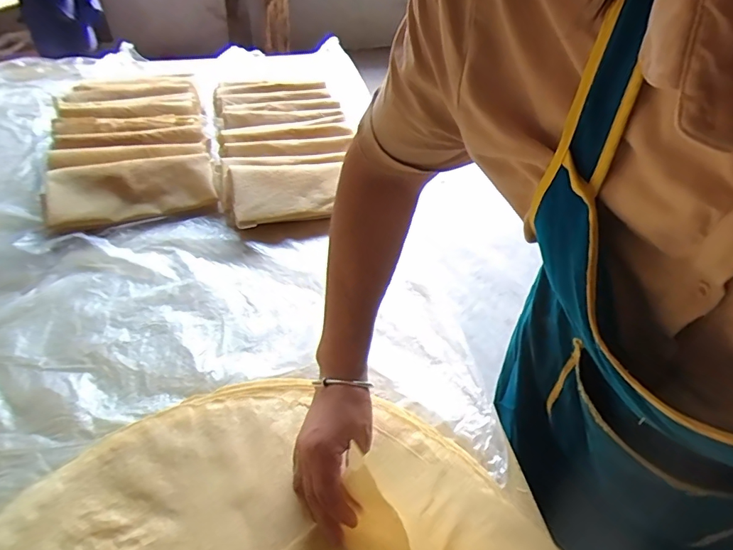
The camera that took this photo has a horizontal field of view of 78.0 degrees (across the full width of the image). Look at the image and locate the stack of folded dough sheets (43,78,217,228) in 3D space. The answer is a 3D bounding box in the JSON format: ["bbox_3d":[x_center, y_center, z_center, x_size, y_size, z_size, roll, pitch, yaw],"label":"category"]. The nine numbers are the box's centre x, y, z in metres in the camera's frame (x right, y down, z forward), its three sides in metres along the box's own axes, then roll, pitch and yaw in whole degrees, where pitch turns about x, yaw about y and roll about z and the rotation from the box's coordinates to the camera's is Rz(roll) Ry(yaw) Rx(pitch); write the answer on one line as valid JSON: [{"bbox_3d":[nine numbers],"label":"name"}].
[{"bbox_3d":[-0.466,-0.268,0.909,0.259,0.092,0.487,-12,47,-14],"label":"stack of folded dough sheets"}]

